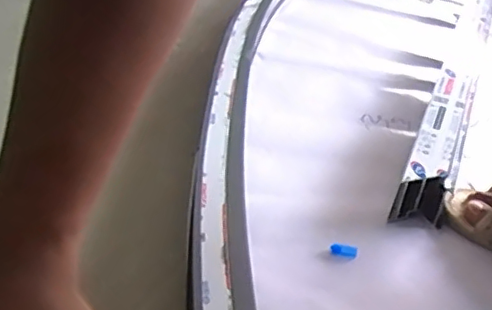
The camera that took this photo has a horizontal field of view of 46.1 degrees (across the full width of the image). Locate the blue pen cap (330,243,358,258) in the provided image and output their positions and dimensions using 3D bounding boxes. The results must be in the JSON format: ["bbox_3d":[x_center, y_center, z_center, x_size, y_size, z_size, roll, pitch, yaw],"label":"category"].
[{"bbox_3d":[0.102,0.099,0.604,0.027,0.009,0.013,16,34,13],"label":"blue pen cap"}]

